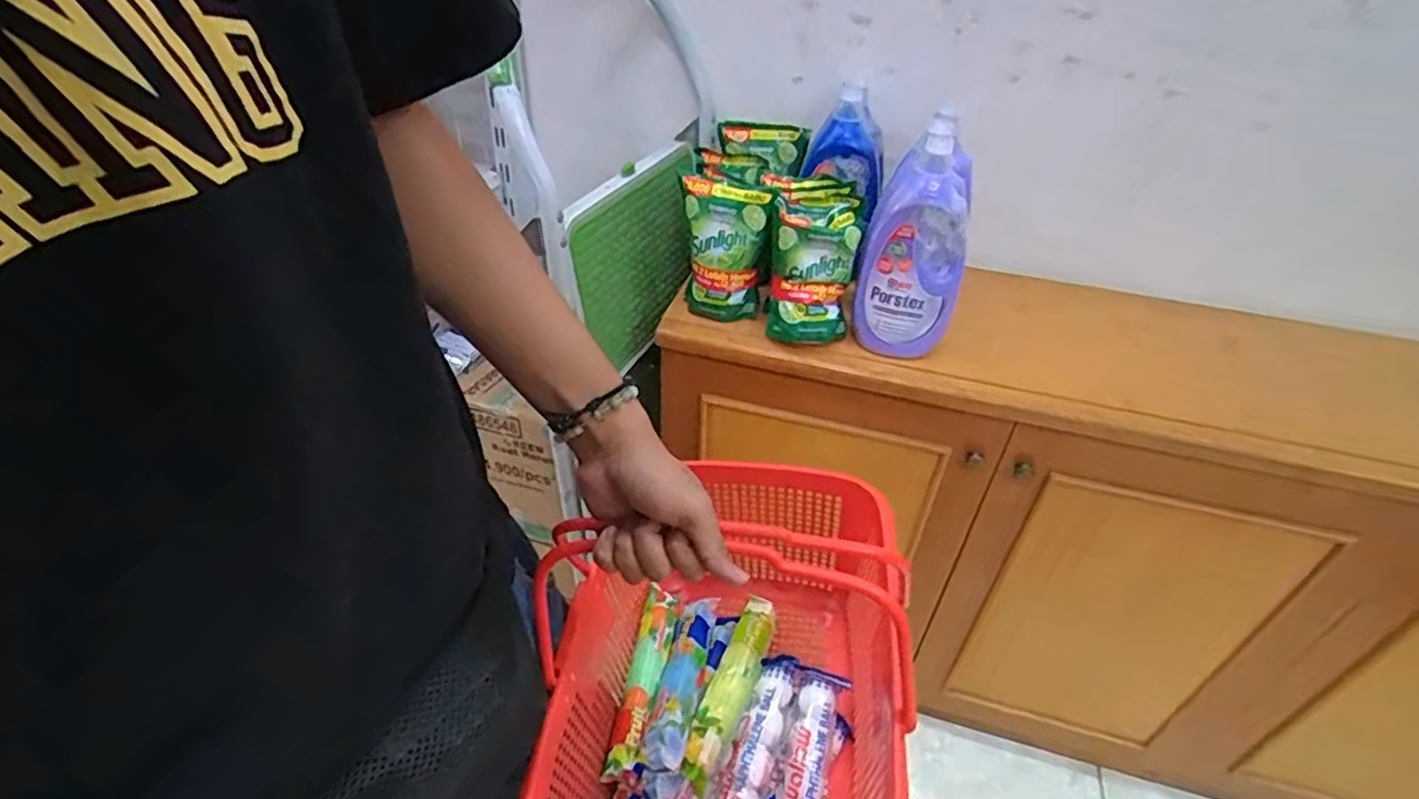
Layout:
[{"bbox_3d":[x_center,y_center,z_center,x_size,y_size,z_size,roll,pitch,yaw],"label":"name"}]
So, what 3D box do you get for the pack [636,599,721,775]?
[{"bbox_3d":[-0.028,0.295,0.717,0.043,0.043,0.201,11,39,9],"label":"pack"}]

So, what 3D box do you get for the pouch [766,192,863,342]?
[{"bbox_3d":[0.133,-0.164,0.881,0.110,0.175,0.067,8,39,5],"label":"pouch"}]

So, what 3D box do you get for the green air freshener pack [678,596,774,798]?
[{"bbox_3d":[0.023,0.308,0.722,0.041,0.034,0.209,17,40,16],"label":"green air freshener pack"}]

